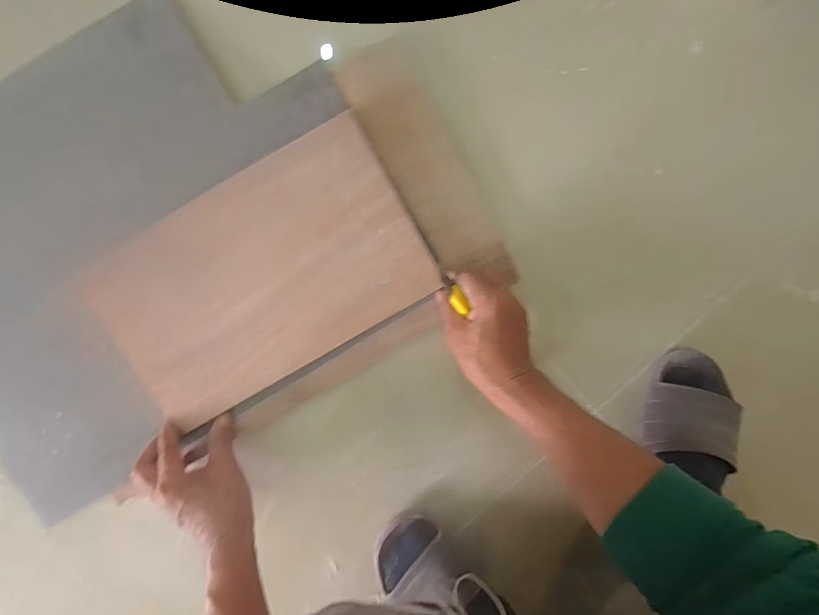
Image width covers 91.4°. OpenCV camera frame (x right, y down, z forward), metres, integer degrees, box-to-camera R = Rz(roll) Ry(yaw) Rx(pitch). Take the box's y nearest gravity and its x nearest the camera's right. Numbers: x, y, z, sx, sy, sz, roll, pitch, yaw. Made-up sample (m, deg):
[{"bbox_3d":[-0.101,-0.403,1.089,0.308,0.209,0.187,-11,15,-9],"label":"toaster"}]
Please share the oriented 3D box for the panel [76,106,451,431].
[{"bbox_3d":[-0.153,-0.031,0.421,0.327,0.011,0.203,-30,98,0],"label":"panel"}]

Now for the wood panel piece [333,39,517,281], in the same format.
[{"bbox_3d":[0.021,-0.149,0.433,0.078,0.011,0.276,-29,92,-2],"label":"wood panel piece"}]

